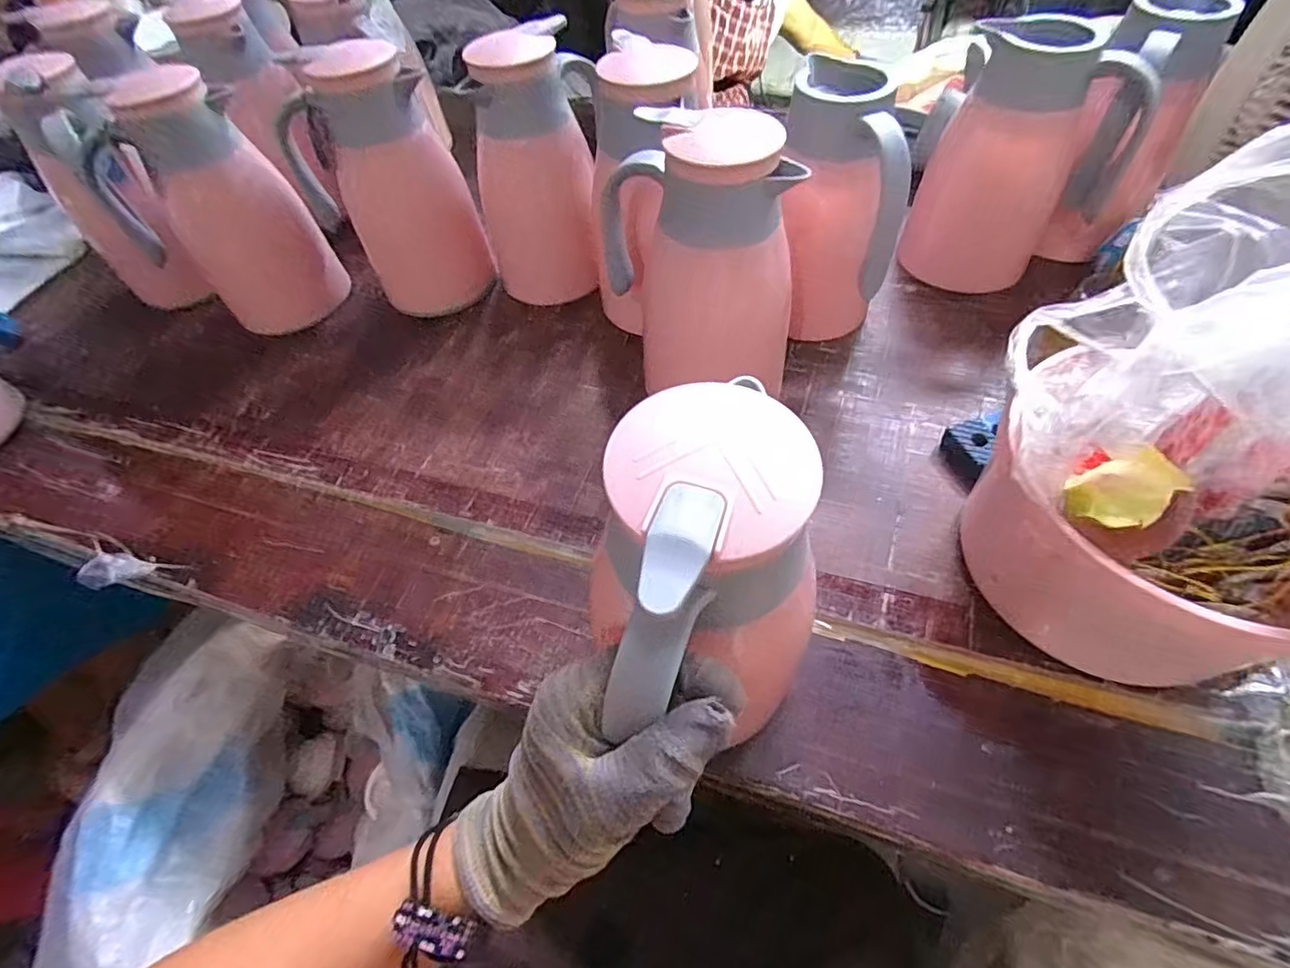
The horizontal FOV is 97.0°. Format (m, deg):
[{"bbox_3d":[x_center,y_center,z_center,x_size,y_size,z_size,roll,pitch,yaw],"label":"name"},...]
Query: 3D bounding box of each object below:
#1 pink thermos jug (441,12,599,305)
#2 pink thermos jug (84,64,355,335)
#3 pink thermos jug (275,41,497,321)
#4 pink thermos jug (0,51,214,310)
[{"bbox_3d":[-0.117,-0.341,0.627,0.142,0.238,0.120,-5,55,2],"label":"pink thermos jug"},{"bbox_3d":[-0.471,-0.300,0.631,0.138,0.241,0.133,26,62,21],"label":"pink thermos jug"},{"bbox_3d":[-0.289,-0.333,0.635,0.158,0.245,0.120,31,63,24],"label":"pink thermos jug"},{"bbox_3d":[-0.591,-0.315,0.631,0.109,0.220,0.153,-38,60,-19],"label":"pink thermos jug"}]

